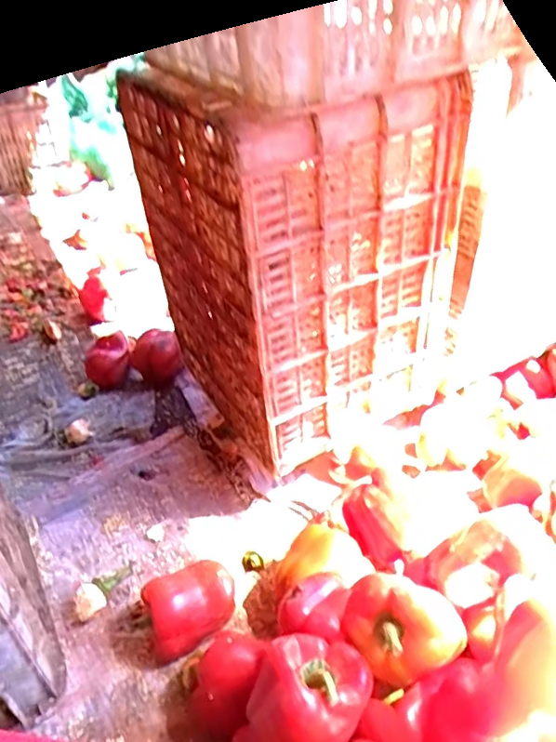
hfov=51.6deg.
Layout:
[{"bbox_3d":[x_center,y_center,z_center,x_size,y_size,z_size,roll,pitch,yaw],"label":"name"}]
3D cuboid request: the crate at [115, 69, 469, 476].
[{"bbox_3d":[0.025,-0.152,0.793,0.331,0.459,0.309,-20,40,-19],"label":"crate"}]

